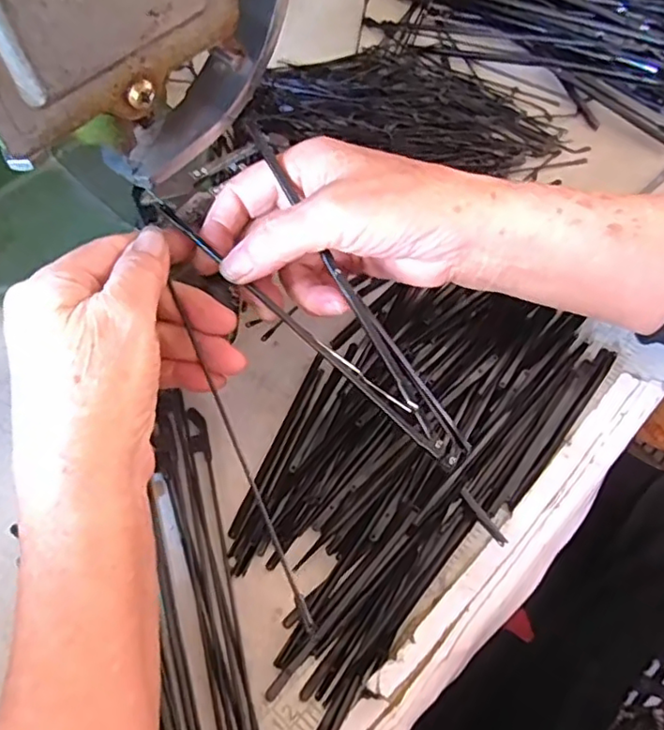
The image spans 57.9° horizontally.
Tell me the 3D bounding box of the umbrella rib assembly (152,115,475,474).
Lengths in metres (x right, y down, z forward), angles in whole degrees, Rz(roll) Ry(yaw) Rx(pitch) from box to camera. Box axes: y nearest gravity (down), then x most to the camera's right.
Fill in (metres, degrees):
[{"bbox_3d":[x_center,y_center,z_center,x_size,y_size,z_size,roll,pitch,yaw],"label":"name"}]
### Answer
[{"bbox_3d":[0.002,-0.026,0.263,0.050,0.021,0.170,-43,88,-18],"label":"umbrella rib assembly"}]

